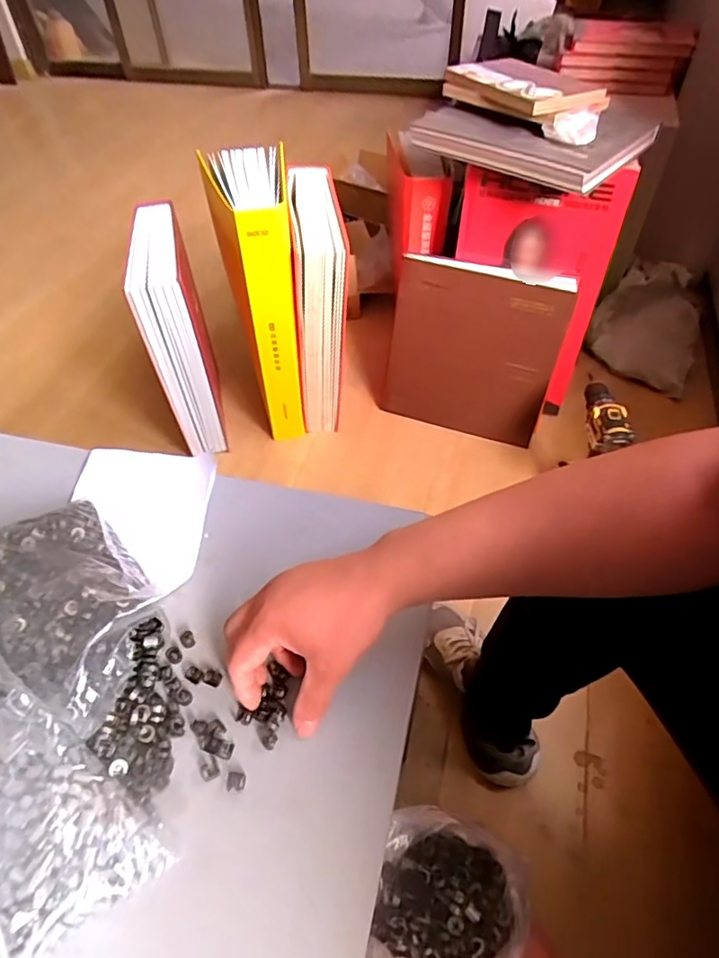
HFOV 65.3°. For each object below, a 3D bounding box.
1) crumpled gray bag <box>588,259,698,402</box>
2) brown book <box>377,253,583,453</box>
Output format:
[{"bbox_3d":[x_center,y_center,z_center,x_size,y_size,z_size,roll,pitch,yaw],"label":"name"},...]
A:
[{"bbox_3d":[0.690,-0.374,1.336,0.236,0.151,0.309,21,54,18],"label":"crumpled gray bag"},{"bbox_3d":[0.224,-0.260,1.156,0.335,0.342,0.034,19,36,16],"label":"brown book"}]

